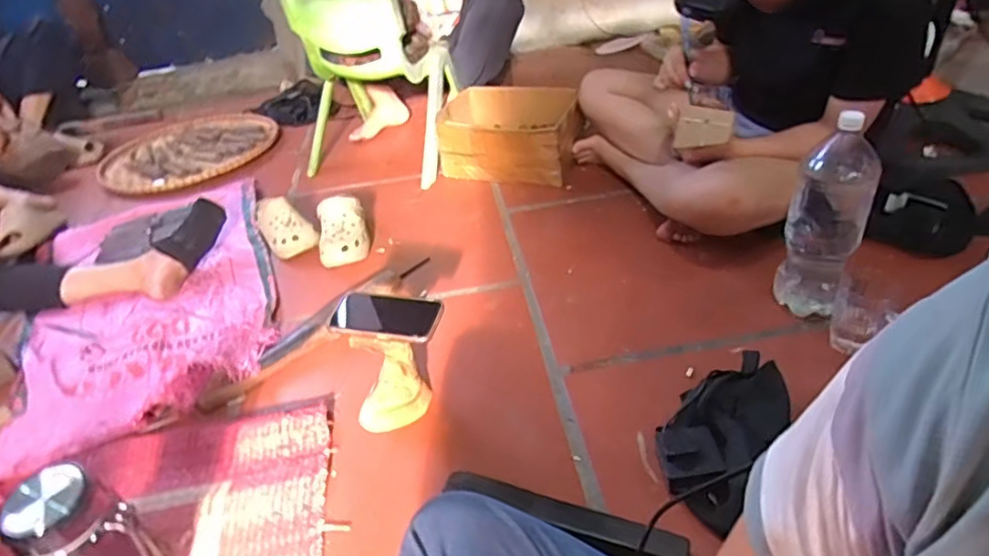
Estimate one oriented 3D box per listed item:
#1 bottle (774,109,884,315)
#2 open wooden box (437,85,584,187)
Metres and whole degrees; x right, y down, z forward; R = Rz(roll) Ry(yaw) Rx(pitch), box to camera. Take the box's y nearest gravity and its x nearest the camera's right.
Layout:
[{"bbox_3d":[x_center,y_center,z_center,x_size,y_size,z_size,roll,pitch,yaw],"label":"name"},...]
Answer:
[{"bbox_3d":[0.512,-0.083,0.909,0.107,0.316,0.099,18,44,27],"label":"bottle"},{"bbox_3d":[0.036,-0.356,1.490,0.353,0.158,0.260,6,40,14],"label":"open wooden box"}]

